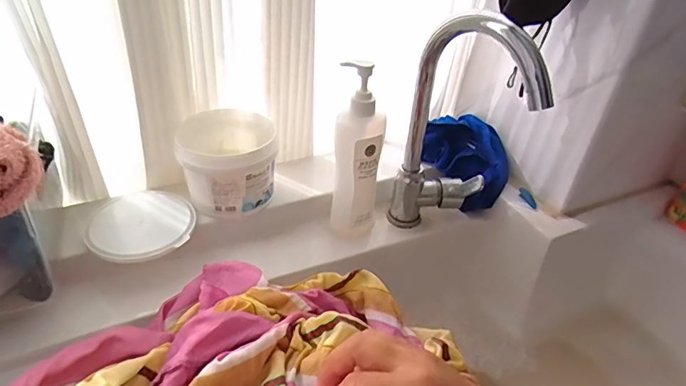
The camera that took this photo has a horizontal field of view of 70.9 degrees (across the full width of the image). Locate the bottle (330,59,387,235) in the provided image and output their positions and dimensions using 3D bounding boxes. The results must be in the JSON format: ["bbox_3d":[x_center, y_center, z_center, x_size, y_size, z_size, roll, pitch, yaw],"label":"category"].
[{"bbox_3d":[0.021,-0.047,0.615,0.062,0.225,0.053,6,37,1],"label":"bottle"}]

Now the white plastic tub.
[{"bbox_3d":[-0.151,-0.041,0.640,0.114,0.091,0.122,3,37,-2],"label":"white plastic tub"}]

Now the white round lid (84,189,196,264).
[{"bbox_3d":[-0.252,0.037,0.605,0.123,0.015,0.127,-6,38,-14],"label":"white round lid"}]

